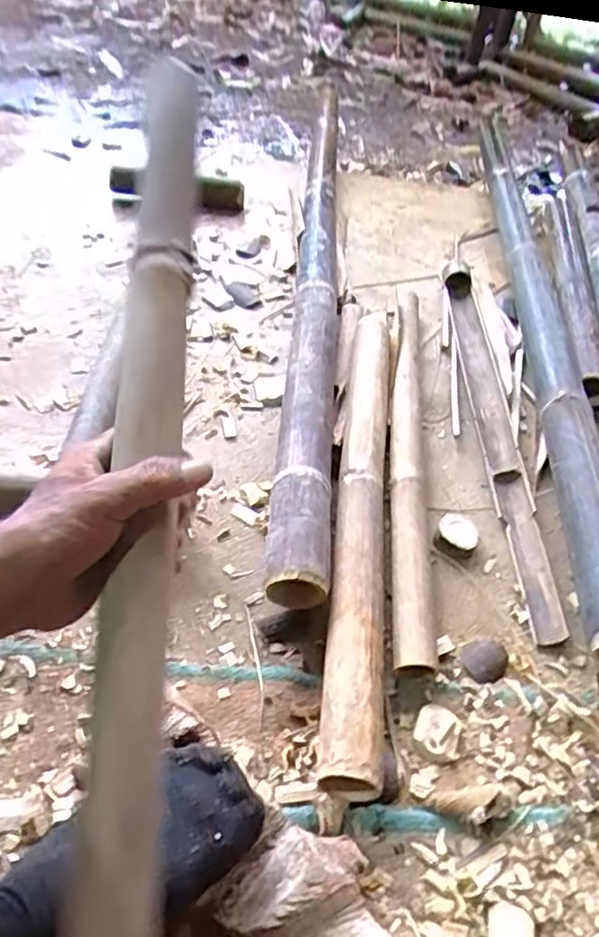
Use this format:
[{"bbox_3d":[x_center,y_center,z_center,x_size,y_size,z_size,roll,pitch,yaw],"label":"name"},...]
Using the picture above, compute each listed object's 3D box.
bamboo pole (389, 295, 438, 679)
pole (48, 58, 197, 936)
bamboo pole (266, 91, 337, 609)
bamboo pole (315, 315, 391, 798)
[{"bbox_3d":[0.142,-0.033,0.814,0.056,0.042,0.620,7,47,0],"label":"bamboo pole"},{"bbox_3d":[-0.096,-0.006,0.387,0.046,0.032,0.632,1,68,-6],"label":"pole"},{"bbox_3d":[0.027,-0.354,1.082,0.065,0.075,1.329,6,48,-2],"label":"bamboo pole"},{"bbox_3d":[0.075,0.010,0.753,0.060,0.060,0.694,8,47,1],"label":"bamboo pole"}]

